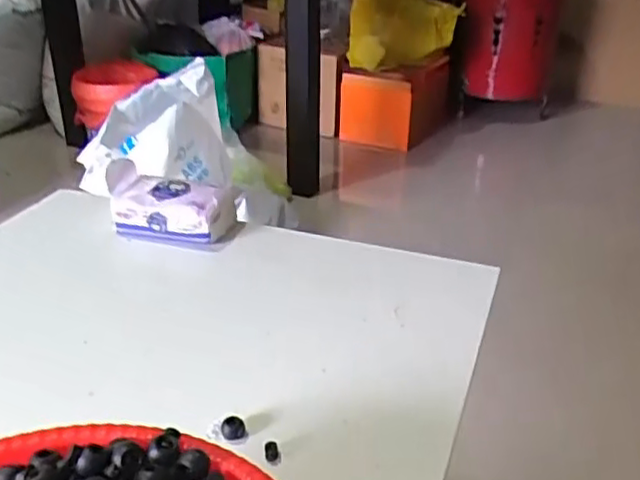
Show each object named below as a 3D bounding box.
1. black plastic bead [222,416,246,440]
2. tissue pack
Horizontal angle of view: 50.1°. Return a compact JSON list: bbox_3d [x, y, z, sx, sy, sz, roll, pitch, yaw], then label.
[{"bbox_3d":[-0.058,0.129,0.464,0.016,0.014,0.010,-4,28,-9],"label":"black plastic bead"},{"bbox_3d":[-0.154,-0.036,0.705,0.134,0.062,0.060,6,28,9],"label":"tissue pack"}]

